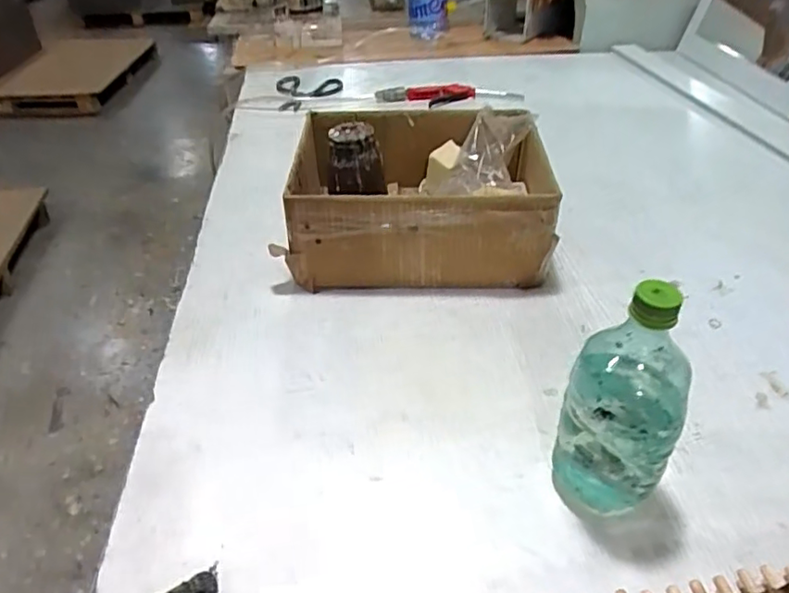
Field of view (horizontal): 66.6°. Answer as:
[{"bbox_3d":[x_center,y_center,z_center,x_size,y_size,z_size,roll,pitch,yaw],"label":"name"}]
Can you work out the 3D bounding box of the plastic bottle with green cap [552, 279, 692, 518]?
[{"bbox_3d":[0.179,0.080,0.463,0.084,0.206,0.077,18,41,21],"label":"plastic bottle with green cap"}]

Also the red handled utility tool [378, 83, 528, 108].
[{"bbox_3d":[0.116,-0.428,1.261,0.309,0.030,0.041,0,39,1],"label":"red handled utility tool"}]

